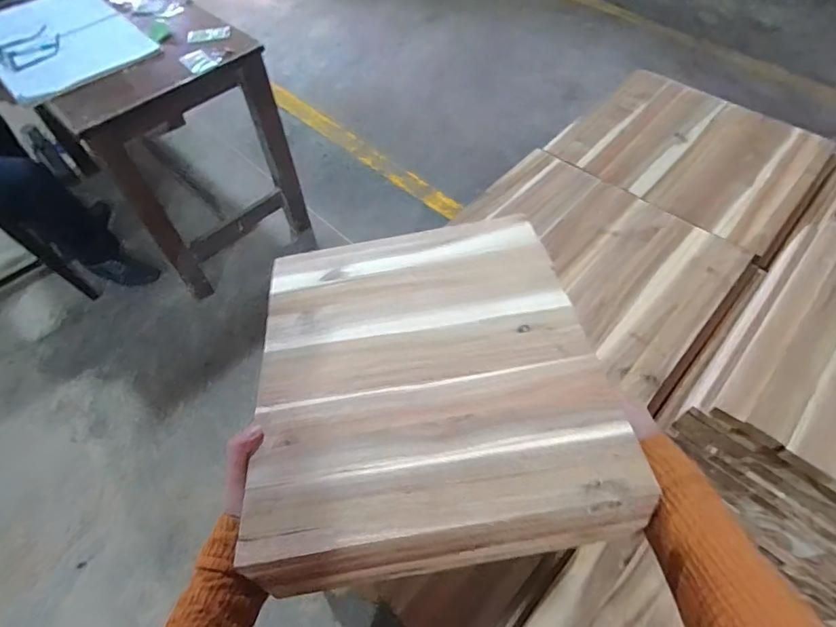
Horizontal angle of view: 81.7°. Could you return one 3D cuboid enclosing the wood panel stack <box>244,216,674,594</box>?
[{"bbox_3d":[0.005,0.059,0.545,0.338,0.071,0.411,-11,46,0],"label":"wood panel stack"}]

